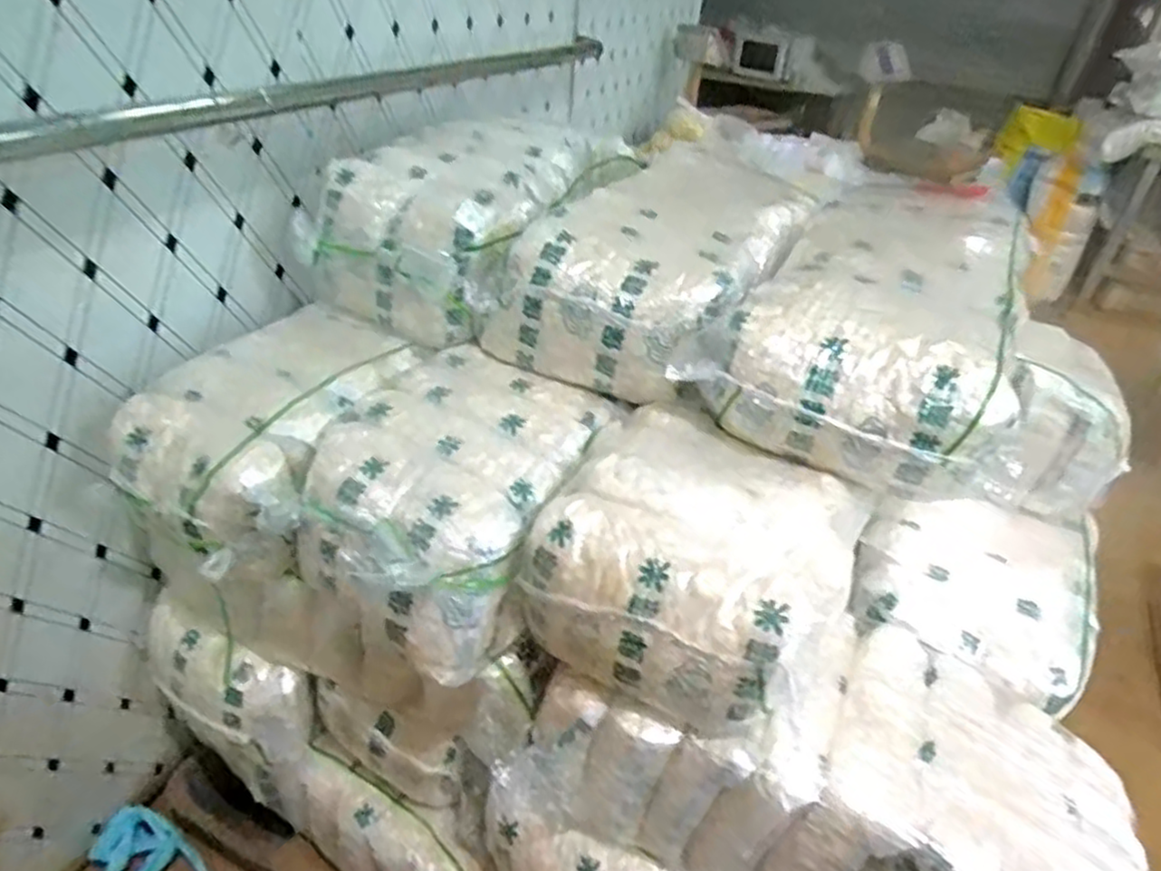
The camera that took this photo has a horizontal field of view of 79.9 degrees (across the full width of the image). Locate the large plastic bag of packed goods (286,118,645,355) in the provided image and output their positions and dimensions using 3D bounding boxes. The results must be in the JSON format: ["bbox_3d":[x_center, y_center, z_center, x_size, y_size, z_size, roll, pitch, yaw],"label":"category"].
[{"bbox_3d":[-0.148,-0.350,1.103,0.295,0.219,0.501,19,37,19],"label":"large plastic bag of packed goods"}]

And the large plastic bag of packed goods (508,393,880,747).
[{"bbox_3d":[0.126,0.127,0.751,0.294,0.189,0.288,22,38,23],"label":"large plastic bag of packed goods"}]

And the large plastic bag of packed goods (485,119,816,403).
[{"bbox_3d":[0.131,-0.246,1.015,0.306,0.190,0.487,22,38,23],"label":"large plastic bag of packed goods"}]

